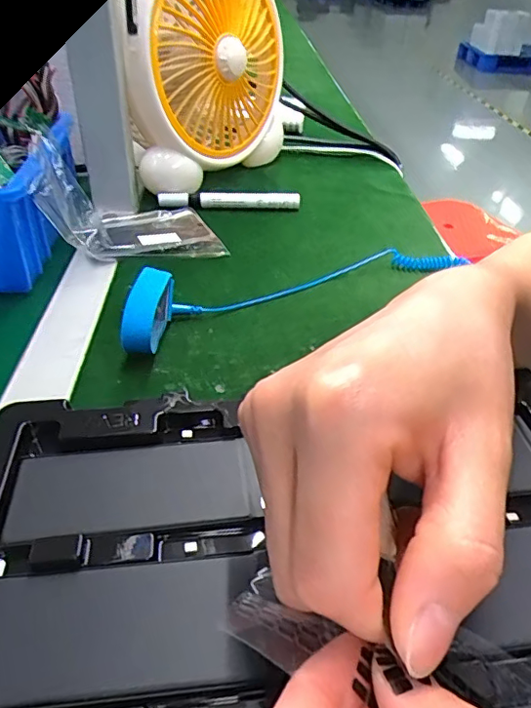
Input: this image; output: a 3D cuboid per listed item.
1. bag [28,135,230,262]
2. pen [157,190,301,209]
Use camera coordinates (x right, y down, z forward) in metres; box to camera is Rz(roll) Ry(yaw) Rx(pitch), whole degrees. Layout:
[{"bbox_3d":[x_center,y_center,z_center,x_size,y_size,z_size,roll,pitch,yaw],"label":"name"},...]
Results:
[{"bbox_3d":[-0.118,-0.130,0.467,0.145,0.095,0.102,-12,40,-19],"label":"bag"},{"bbox_3d":[-0.036,-0.158,0.555,0.142,0.020,0.016,-2,37,-6],"label":"pen"}]

